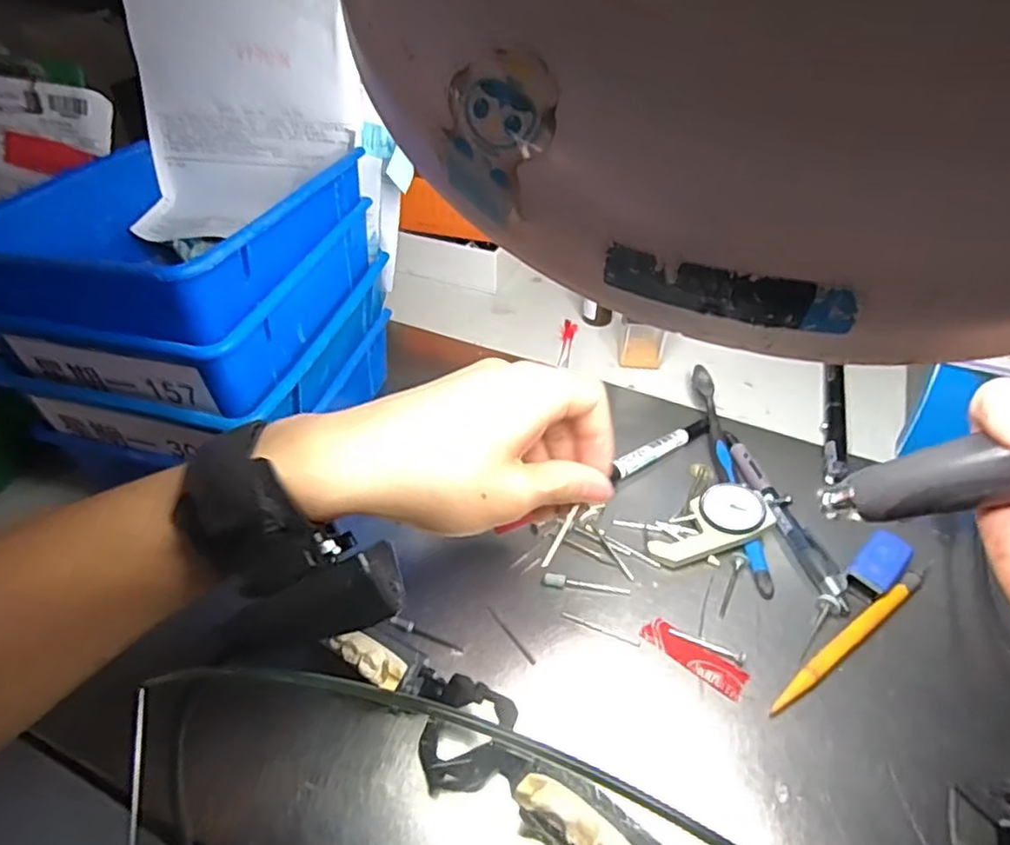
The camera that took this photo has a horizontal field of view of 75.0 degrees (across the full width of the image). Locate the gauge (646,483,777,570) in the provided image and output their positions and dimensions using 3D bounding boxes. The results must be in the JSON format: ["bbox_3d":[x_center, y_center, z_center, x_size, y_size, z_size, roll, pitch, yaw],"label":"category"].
[{"bbox_3d":[0.120,0.061,0.396,0.074,0.018,0.036,-14,46,-14],"label":"gauge"}]

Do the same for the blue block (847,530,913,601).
[{"bbox_3d":[0.214,0.080,0.373,0.022,0.011,0.040,33,53,29],"label":"blue block"}]

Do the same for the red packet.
[{"bbox_3d":[0.099,0.123,0.345,0.055,0.005,0.018,28,50,25],"label":"red packet"}]

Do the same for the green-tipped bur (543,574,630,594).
[{"bbox_3d":[0.046,0.091,0.372,0.048,0.007,0.007,5,44,4],"label":"green-tipped bur"}]

